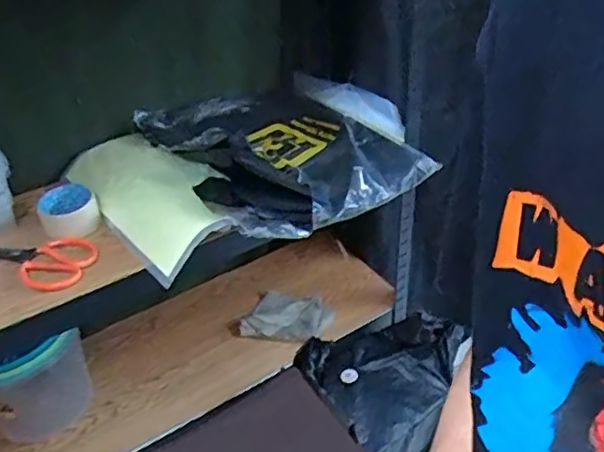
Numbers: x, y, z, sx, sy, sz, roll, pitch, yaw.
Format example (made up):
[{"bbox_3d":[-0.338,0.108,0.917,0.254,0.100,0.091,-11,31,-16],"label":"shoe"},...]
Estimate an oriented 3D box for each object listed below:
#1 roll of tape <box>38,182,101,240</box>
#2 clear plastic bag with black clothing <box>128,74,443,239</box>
[{"bbox_3d":[-0.352,-0.026,0.923,0.084,0.043,0.078,-18,39,-19],"label":"roll of tape"},{"bbox_3d":[-0.031,-0.147,1.008,0.382,0.085,0.406,-21,40,-22],"label":"clear plastic bag with black clothing"}]

